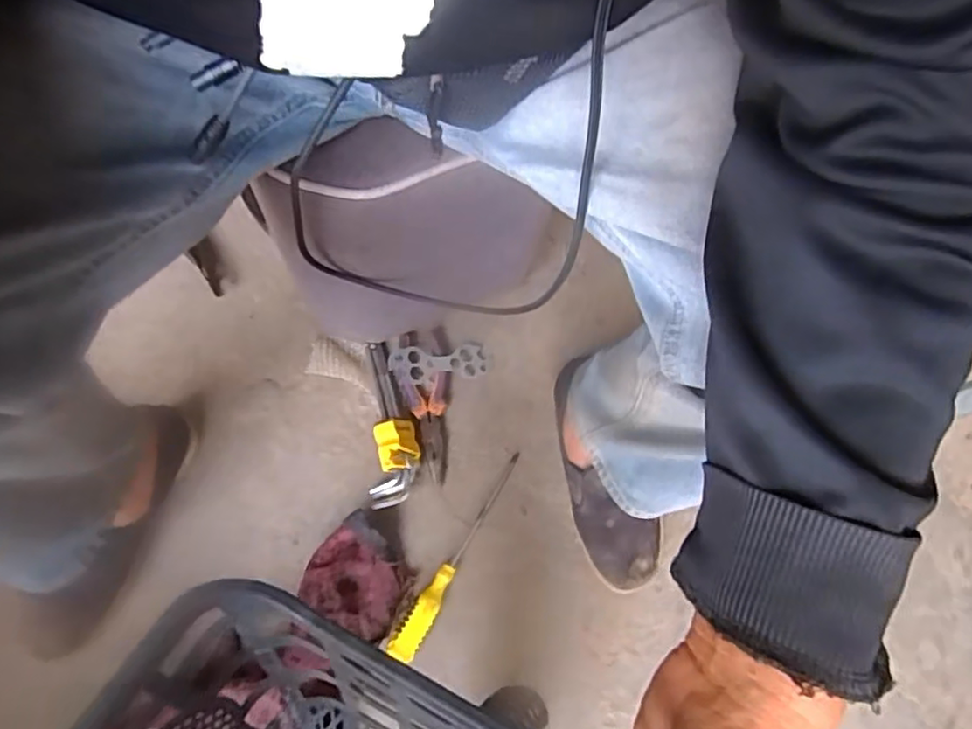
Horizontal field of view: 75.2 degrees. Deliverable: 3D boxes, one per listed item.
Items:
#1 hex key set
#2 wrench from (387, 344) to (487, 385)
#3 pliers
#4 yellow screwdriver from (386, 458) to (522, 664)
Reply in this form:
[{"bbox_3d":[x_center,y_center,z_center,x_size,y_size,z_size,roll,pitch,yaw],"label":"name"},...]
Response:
[{"bbox_3d":[-0.108,0.065,0.728,0.057,0.047,0.198,-1,70,-7],"label":"hex key set"},{"bbox_3d":[-0.057,-0.002,0.760,0.118,0.011,0.043,-3,68,-19],"label":"wrench"},{"bbox_3d":[-0.069,0.046,0.746,0.057,0.026,0.185,-2,70,-7],"label":"pliers"},{"bbox_3d":[-0.030,0.201,0.691,0.028,0.033,0.249,29,69,5],"label":"yellow screwdriver"}]

